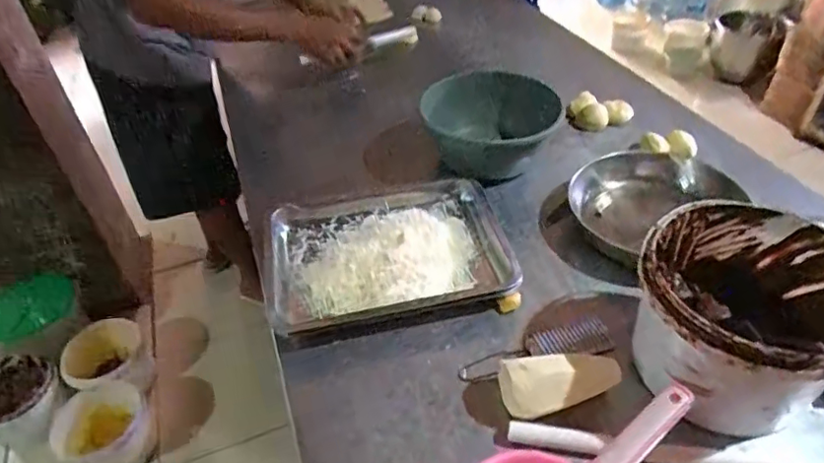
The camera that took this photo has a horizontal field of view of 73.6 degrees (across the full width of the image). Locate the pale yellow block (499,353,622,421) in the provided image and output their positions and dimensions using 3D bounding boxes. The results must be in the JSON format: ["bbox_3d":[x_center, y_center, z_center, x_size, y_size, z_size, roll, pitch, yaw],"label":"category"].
[{"bbox_3d":[0.170,0.176,0.629,0.133,0.058,0.051,-6,42,-1],"label":"pale yellow block"}]

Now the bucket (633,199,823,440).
[{"bbox_3d":[0.371,0.100,0.631,0.226,0.169,0.213,-3,42,3],"label":"bucket"}]

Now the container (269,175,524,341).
[{"bbox_3d":[-0.037,0.026,0.819,0.352,0.049,0.273,-10,42,-5],"label":"container"}]

